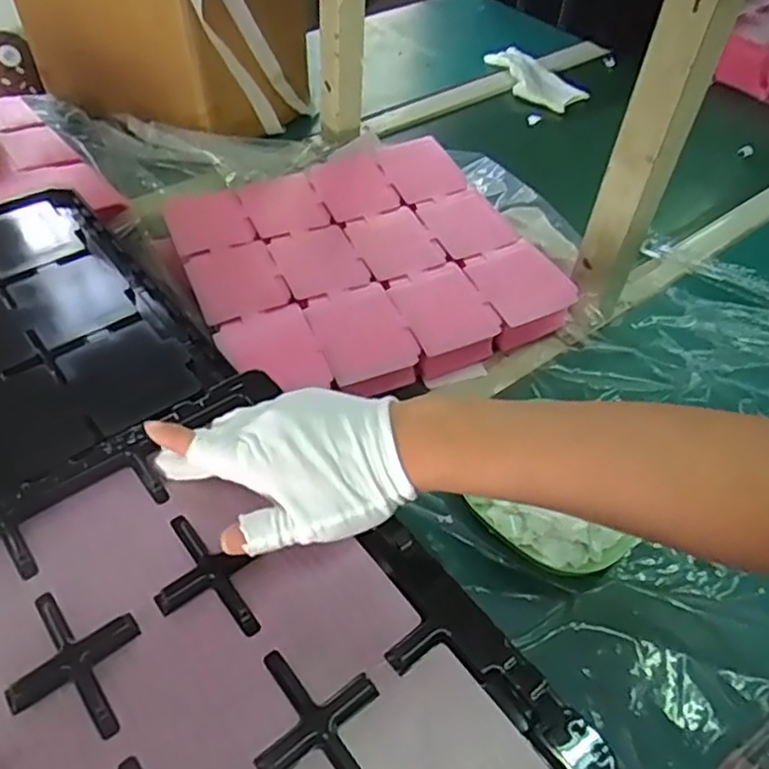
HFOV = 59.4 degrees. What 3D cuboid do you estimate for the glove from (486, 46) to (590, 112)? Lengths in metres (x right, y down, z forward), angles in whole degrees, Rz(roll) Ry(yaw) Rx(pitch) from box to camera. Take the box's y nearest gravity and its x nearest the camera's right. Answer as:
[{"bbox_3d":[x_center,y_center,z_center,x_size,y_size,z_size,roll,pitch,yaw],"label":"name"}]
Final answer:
[{"bbox_3d":[0.232,-0.480,1.079,0.091,0.043,0.196,-26,53,-23],"label":"glove"}]

